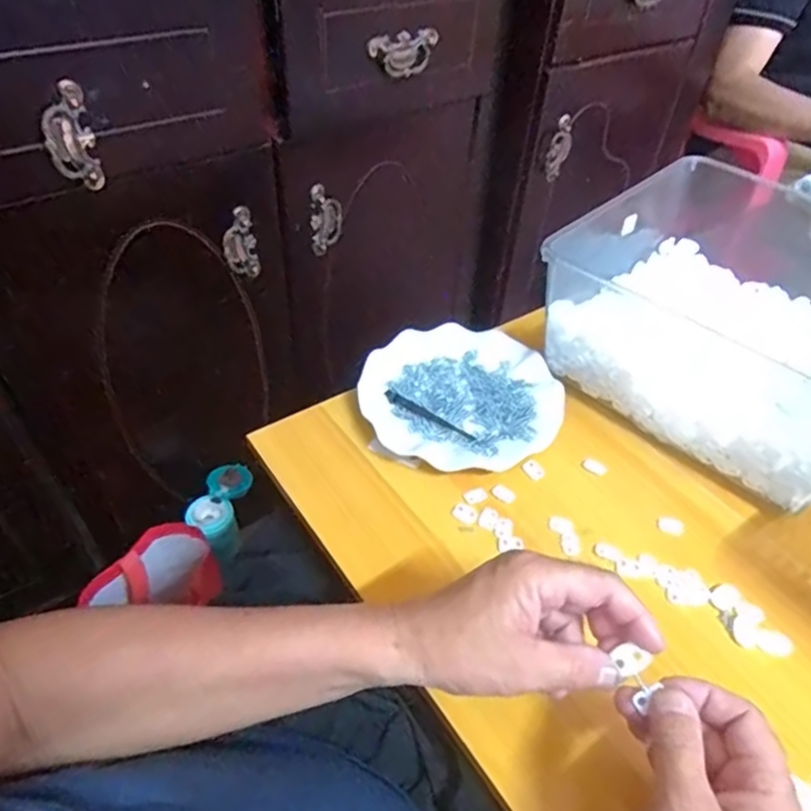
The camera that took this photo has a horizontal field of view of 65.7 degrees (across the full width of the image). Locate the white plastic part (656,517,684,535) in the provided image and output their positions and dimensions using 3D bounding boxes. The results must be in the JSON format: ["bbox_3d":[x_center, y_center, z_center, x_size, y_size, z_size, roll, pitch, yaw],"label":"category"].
[{"bbox_3d":[0.216,0.097,0.510,0.021,0.004,0.016,6,45,1],"label":"white plastic part"}]

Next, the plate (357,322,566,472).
[{"bbox_3d":[0.052,-0.012,0.591,0.179,0.018,0.170,2,45,-2],"label":"plate"}]

